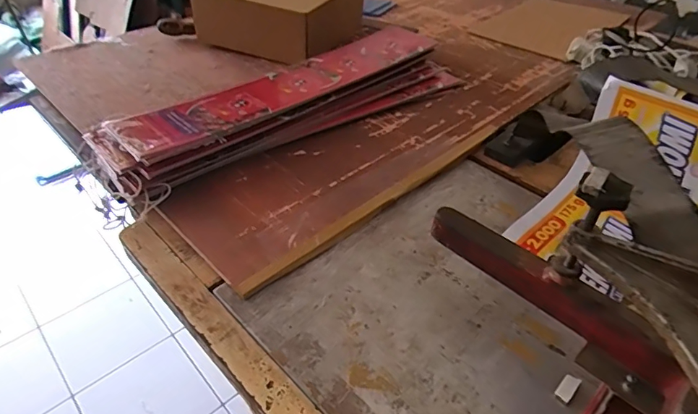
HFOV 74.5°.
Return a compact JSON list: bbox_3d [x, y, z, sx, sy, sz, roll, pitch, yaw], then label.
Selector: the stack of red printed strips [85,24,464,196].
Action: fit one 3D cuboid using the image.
[{"bbox_3d":[-0.071,-0.171,0.711,0.597,0.062,0.178,-28,49,-30],"label":"stack of red printed strips"}]

